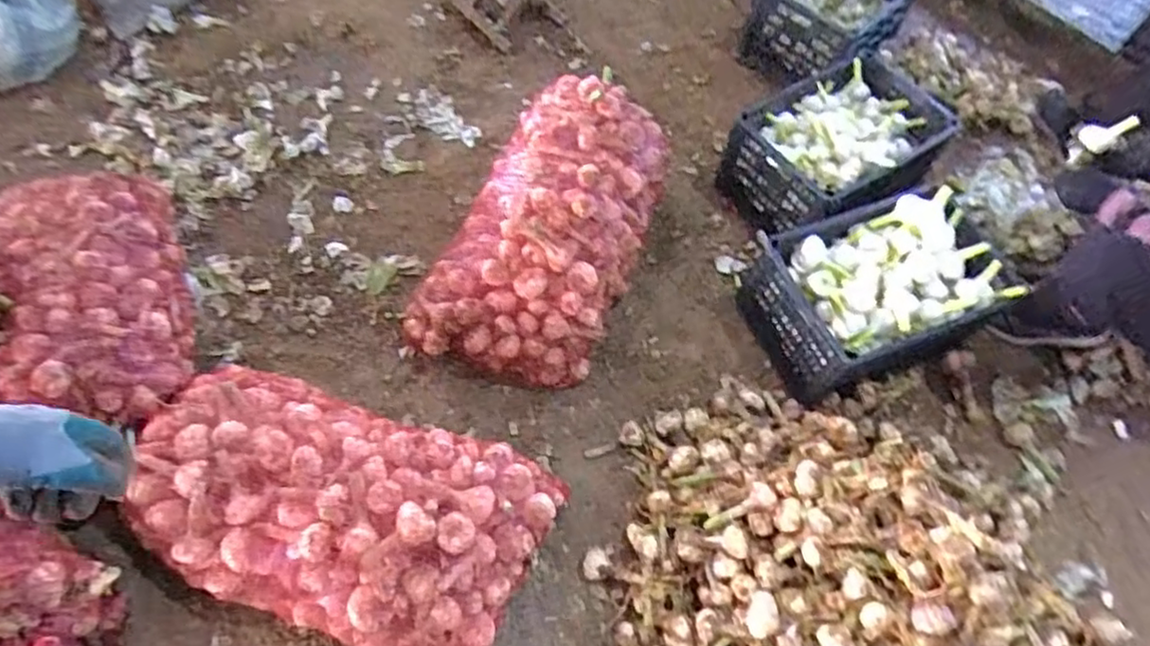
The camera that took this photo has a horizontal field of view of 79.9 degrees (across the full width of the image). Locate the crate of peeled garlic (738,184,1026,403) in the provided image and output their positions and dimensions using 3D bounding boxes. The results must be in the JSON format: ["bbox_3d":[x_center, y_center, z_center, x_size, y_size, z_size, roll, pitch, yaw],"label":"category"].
[{"bbox_3d":[0.629,-0.063,1.451,0.448,0.245,0.318,-19,63,-11],"label":"crate of peeled garlic"}]

